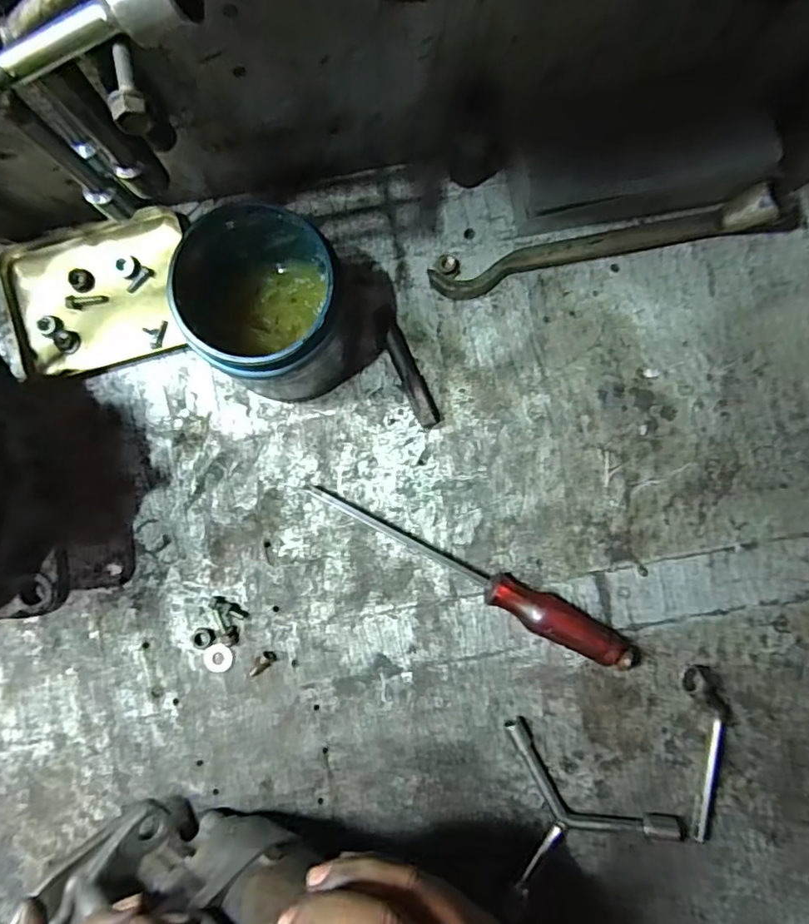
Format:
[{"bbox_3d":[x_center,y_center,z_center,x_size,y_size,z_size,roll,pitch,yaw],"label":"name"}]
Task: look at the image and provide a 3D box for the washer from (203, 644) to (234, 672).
[{"bbox_3d":[-0.125,0.132,0.376,0.019,0.004,0.020,0,87,1],"label":"washer"}]

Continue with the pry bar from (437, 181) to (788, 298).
[{"bbox_3d":[0.130,-0.144,0.375,0.223,0.027,0.023,-13,87,0],"label":"pry bar"}]

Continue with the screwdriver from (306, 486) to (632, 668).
[{"bbox_3d":[0.041,0.073,0.366,0.228,0.026,0.023,27,88,2],"label":"screwdriver"}]

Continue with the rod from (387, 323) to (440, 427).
[{"bbox_3d":[0.004,-0.058,0.379,0.015,0.014,0.072,-24,87,0],"label":"rod"}]

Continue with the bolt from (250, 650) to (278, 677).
[{"bbox_3d":[-0.096,0.135,0.376,0.021,0.005,0.010,-38,87,-1],"label":"bolt"}]

